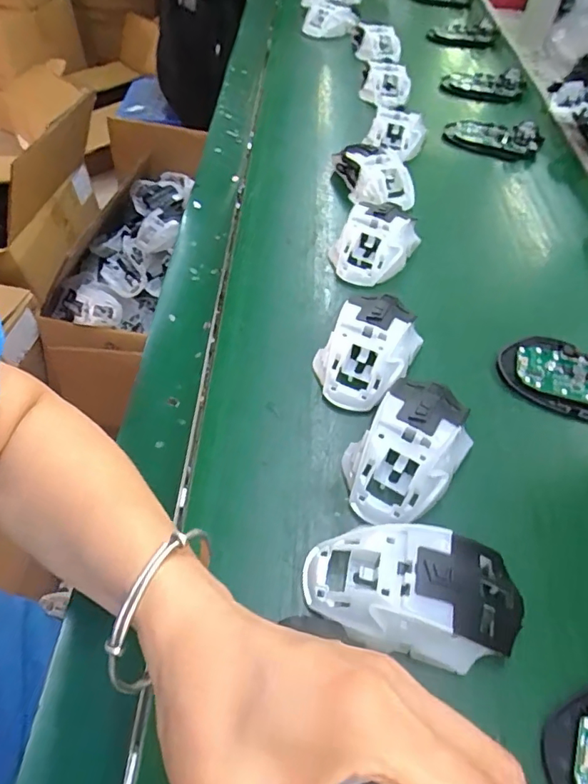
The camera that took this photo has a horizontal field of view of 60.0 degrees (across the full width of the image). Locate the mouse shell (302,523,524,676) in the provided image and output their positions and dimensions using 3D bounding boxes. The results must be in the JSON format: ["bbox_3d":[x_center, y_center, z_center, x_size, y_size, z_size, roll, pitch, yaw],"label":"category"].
[{"bbox_3d":[0.064,0.110,0.277,0.114,0.035,0.065,7,53,5],"label":"mouse shell"}]

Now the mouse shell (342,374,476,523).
[{"bbox_3d":[0.076,0.035,0.335,0.064,0.035,0.106,32,60,22],"label":"mouse shell"}]

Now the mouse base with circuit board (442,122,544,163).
[{"bbox_3d":[0.248,-0.322,0.638,0.115,0.034,0.058,16,55,12],"label":"mouse base with circuit board"}]

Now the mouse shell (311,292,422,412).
[{"bbox_3d":[0.056,-0.034,0.388,0.064,0.038,0.097,27,58,19],"label":"mouse shell"}]

